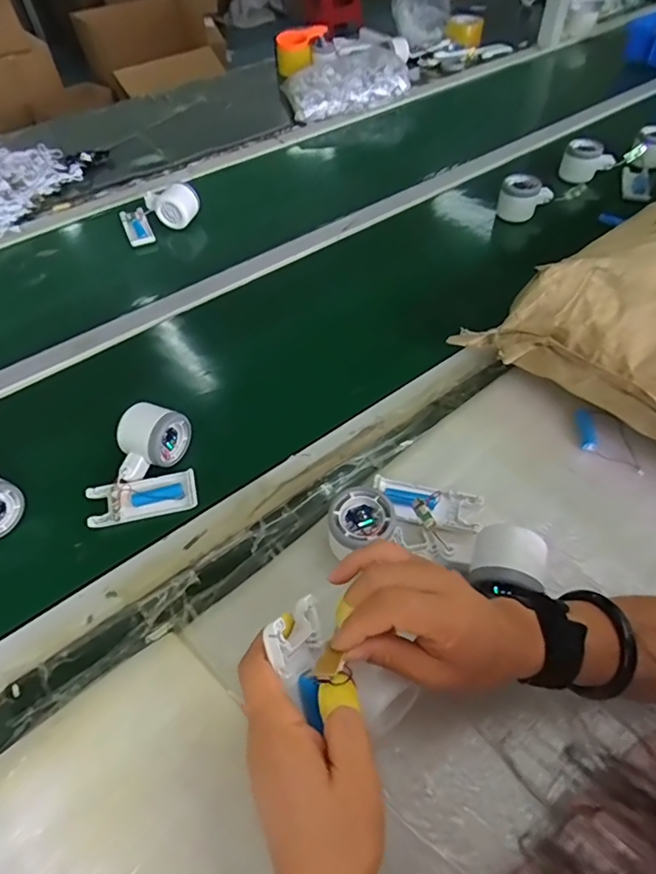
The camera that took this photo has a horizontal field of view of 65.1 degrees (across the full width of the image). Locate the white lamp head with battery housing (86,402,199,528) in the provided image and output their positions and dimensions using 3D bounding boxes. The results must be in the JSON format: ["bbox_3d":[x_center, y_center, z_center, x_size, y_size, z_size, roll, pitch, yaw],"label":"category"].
[{"bbox_3d":[-0.191,0.025,0.525,0.100,0.051,0.105,-10,52,-5],"label":"white lamp head with battery housing"}]

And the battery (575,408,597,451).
[{"bbox_3d":[0.273,-0.008,0.544,0.010,0.013,0.046,-2,71,-1],"label":"battery"}]

